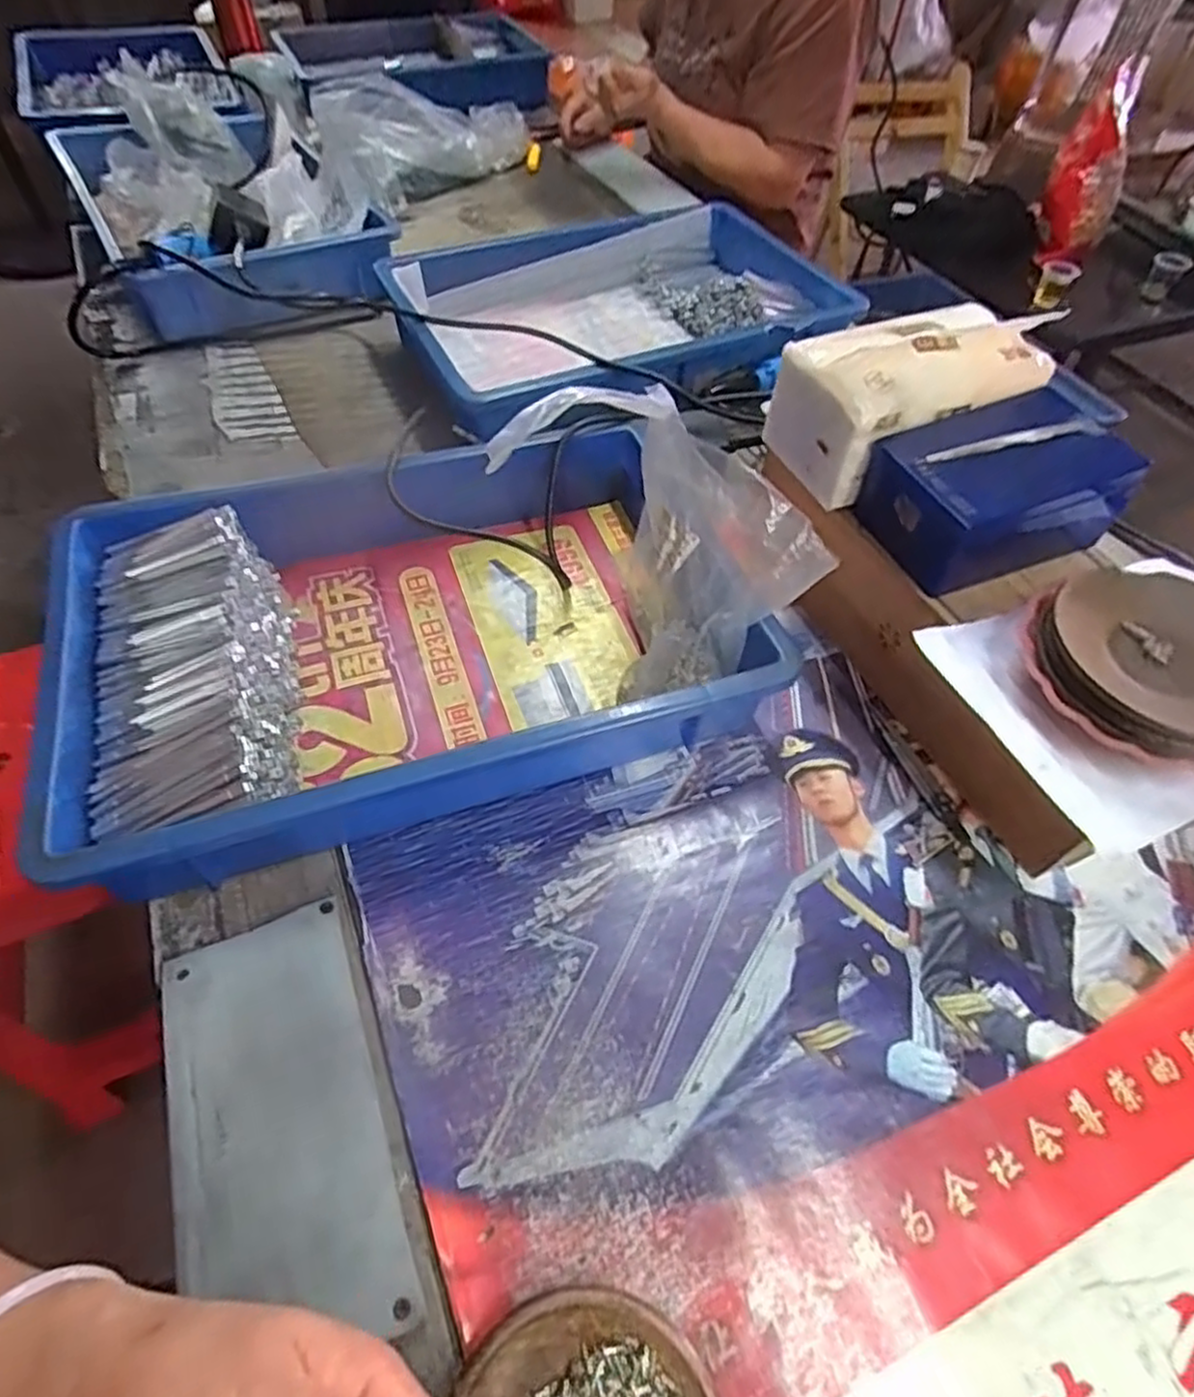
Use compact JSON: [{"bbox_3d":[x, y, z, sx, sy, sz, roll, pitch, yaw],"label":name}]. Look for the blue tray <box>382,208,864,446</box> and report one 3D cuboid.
[{"bbox_3d":[0.027,-0.394,0.783,0.442,0.092,0.303,-21,57,-17],"label":"blue tray"}]

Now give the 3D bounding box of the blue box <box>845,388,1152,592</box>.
[{"bbox_3d":[0.253,-0.134,0.474,0.142,0.073,0.095,-18,56,-15],"label":"blue box"}]

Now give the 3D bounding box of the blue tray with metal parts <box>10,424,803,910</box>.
[{"bbox_3d":[-0.127,-0.046,0.508,0.413,0.084,0.282,-15,56,-14],"label":"blue tray with metal parts"}]

